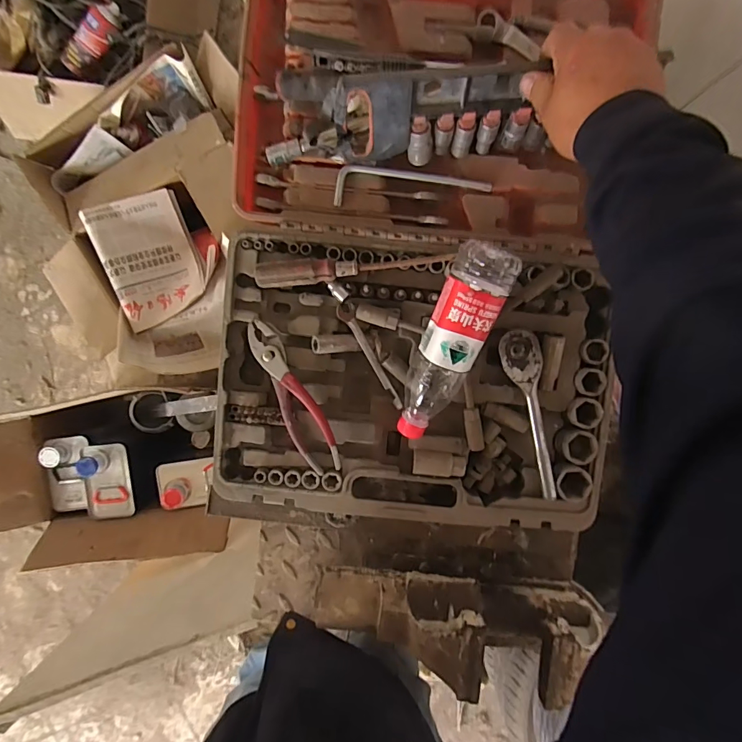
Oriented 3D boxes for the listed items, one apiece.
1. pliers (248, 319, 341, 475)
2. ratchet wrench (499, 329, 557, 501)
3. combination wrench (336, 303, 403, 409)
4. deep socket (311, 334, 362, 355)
[{"bbox_3d":[-0.092,0.030,0.503,0.045,0.022,0.190,-27,94,2],"label":"pliers"},{"bbox_3d":[0.189,0.051,0.497,0.042,0.025,0.198,-14,94,1],"label":"ratchet wrench"},{"bbox_3d":[0.000,-0.017,0.516,0.019,0.014,0.140,-29,93,2],"label":"combination wrench"},{"bbox_3d":[-0.041,-0.032,0.510,0.058,0.017,0.021,-3,97,-25],"label":"deep socket"}]

